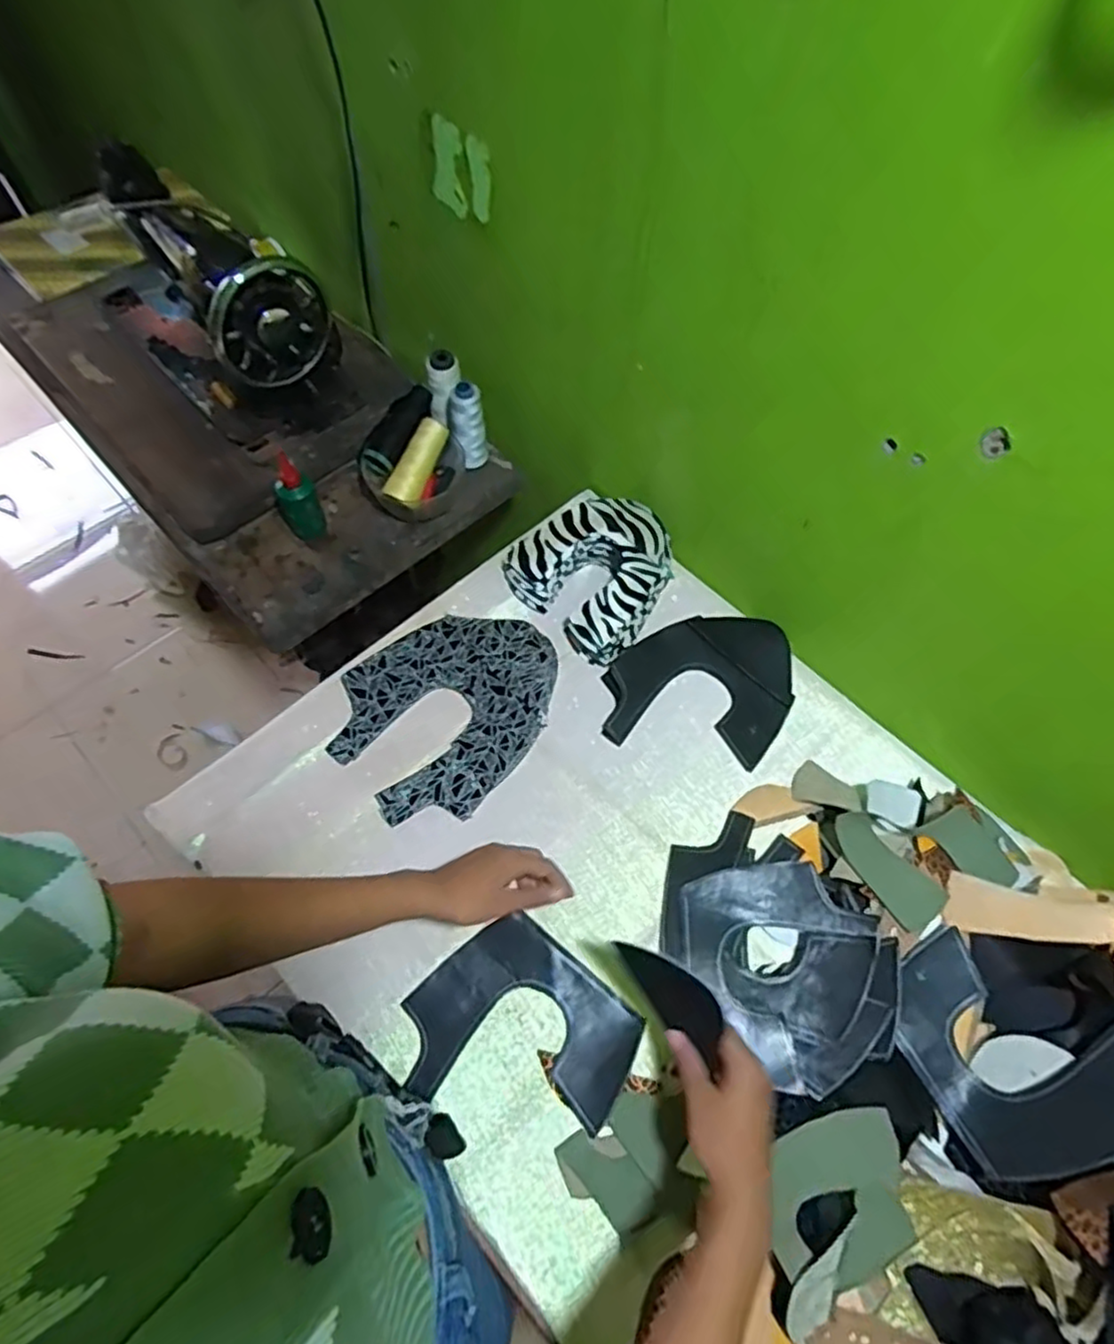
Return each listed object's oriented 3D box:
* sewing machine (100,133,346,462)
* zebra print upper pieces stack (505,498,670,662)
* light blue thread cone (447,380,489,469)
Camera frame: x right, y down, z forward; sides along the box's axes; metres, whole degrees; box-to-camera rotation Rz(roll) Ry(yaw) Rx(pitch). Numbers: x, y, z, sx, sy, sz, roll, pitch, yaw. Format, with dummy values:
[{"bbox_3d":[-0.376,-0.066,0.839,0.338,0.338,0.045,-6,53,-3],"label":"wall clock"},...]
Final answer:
[{"bbox_3d":[-0.438,-0.480,0.865,0.184,0.209,0.361,-37,70,-19],"label":"sewing machine"},{"bbox_3d":[0.048,-0.118,0.796,0.165,0.076,0.165,41,68,17],"label":"zebra print upper pieces stack"},{"bbox_3d":[-0.110,-0.302,0.856,0.041,0.109,0.036,-9,63,-7],"label":"light blue thread cone"}]

